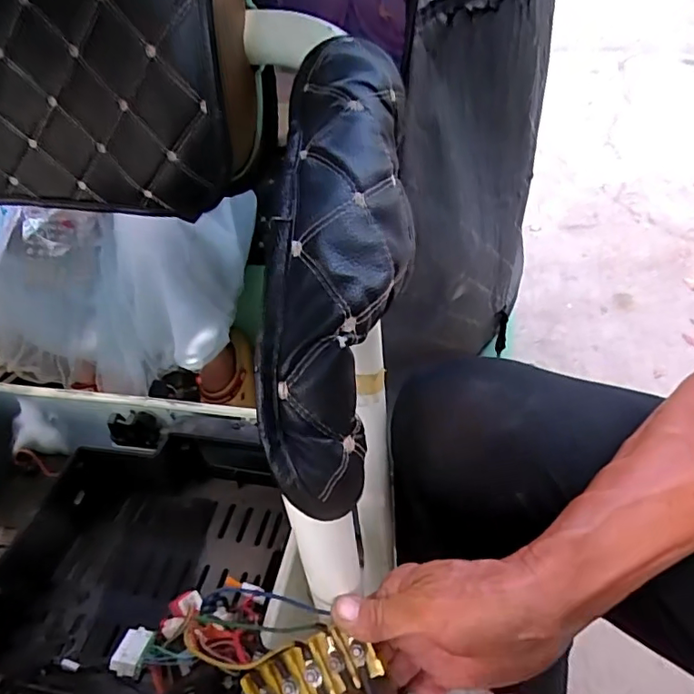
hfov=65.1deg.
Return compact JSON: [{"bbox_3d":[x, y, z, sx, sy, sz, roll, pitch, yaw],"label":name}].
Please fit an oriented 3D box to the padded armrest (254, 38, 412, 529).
[{"bbox_3d":[-0.004,-0.054,0.260,0.063,0.060,0.252,3,71,10],"label":"padded armrest"}]

